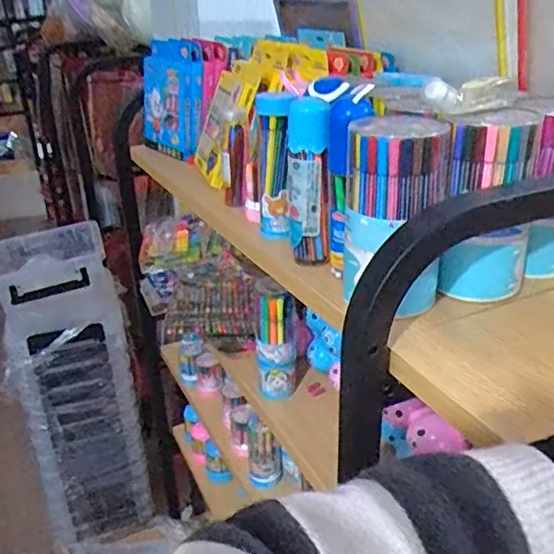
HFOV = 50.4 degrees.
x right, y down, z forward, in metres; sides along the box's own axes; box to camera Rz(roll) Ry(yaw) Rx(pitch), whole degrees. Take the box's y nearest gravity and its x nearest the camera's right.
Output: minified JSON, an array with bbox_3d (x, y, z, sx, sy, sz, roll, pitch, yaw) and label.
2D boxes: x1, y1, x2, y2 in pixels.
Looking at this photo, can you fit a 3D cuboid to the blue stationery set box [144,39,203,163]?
[{"bbox_3d":[-0.205,-0.341,1.126,0.172,0.213,0.032,17,16,39],"label":"blue stationery set box"}]

